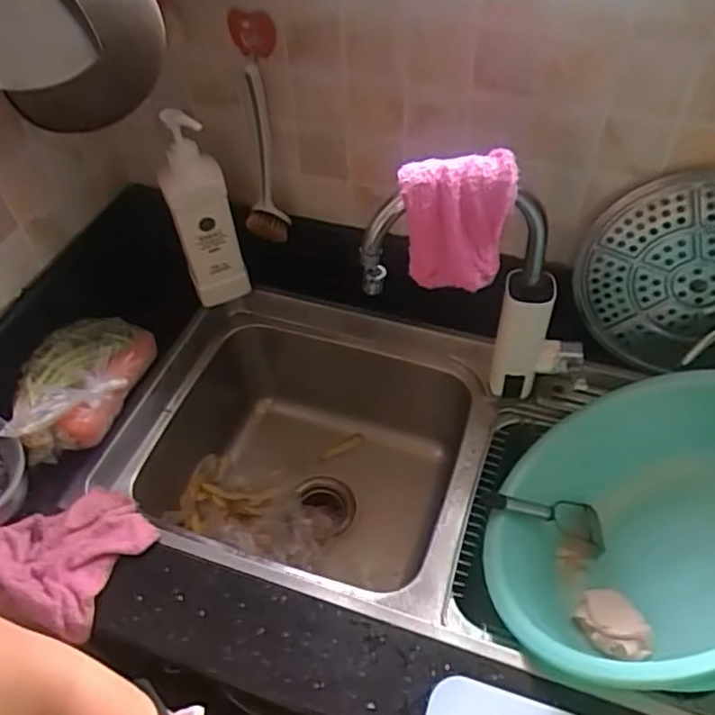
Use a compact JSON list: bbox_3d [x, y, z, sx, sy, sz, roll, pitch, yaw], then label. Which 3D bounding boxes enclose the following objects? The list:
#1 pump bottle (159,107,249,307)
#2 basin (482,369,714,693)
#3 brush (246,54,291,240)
[{"bbox_3d":[-0.210,-0.190,0.887,0.079,0.284,0.046,-17,51,-12],"label":"pump bottle"},{"bbox_3d":[0.340,0.203,0.706,0.359,0.164,0.372,-15,32,49],"label":"basin"},{"bbox_3d":[-0.132,-0.262,0.854,0.053,0.229,0.073,-10,49,-6],"label":"brush"}]

